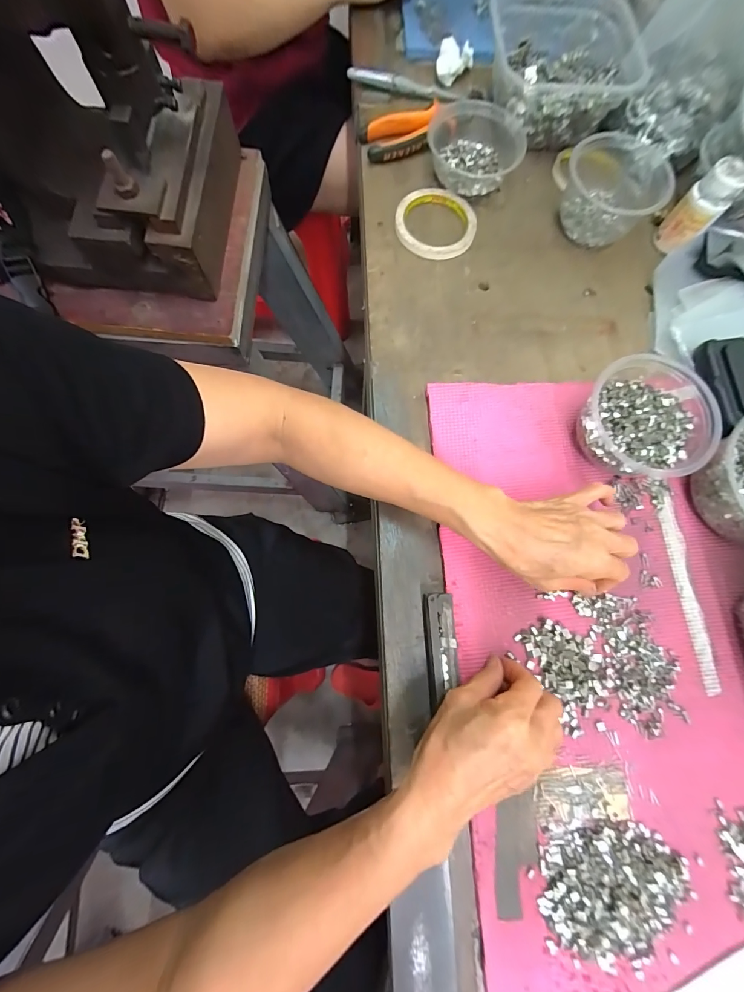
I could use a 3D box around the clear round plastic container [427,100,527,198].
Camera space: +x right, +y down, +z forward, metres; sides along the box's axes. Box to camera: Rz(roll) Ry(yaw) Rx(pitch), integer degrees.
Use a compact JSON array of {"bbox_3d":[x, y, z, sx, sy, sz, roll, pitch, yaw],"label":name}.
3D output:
[{"bbox_3d":[0.127,-0.428,0.457,0.113,0.039,0.105,0,76,-1],"label":"clear round plastic container"}]

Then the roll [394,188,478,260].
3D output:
[{"bbox_3d":[0.079,-0.334,0.449,0.095,0.014,0.100,0,76,-1],"label":"roll"}]

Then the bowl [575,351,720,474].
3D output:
[{"bbox_3d":[0.257,-0.071,0.357,0.106,0.066,0.105,0,76,-1],"label":"bowl"}]

